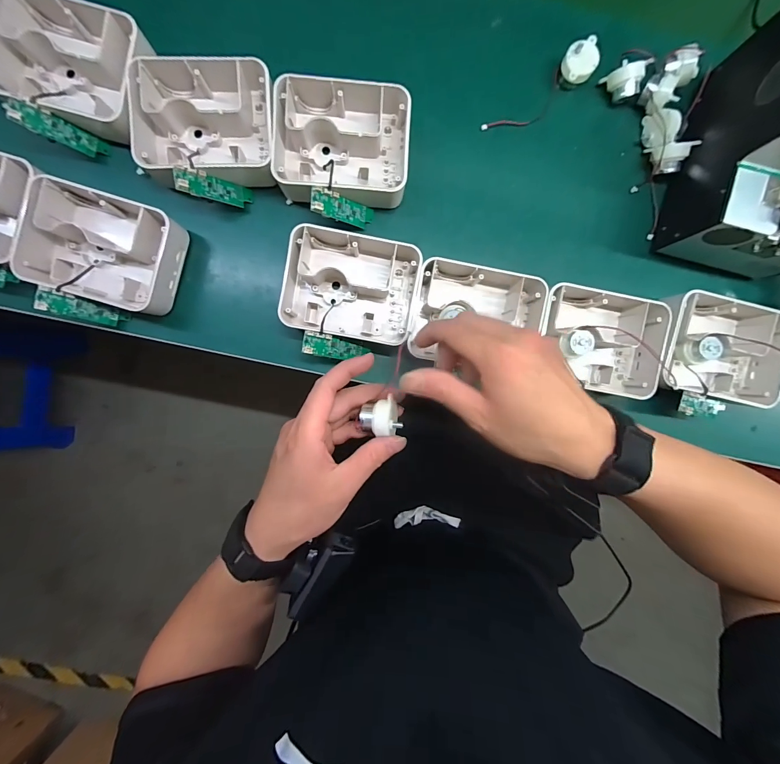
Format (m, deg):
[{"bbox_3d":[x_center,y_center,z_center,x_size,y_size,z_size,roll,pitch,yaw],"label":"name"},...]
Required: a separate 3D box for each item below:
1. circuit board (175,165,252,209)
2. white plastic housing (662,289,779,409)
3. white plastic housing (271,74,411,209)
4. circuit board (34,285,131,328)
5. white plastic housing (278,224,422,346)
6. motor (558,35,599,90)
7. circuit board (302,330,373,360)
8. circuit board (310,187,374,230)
[{"bbox_3d":[-0.171,-0.190,0.336,0.069,0.009,0.024,-6,90,-44],"label":"circuit board"},{"bbox_3d":[0.344,-0.036,0.361,0.128,0.045,0.110,13,90,-1],"label":"white plastic housing"},{"bbox_3d":[-0.045,-0.238,0.341,0.129,0.044,0.117,6,90,-1],"label":"white plastic housing"},{"bbox_3d":[-0.302,-0.071,0.338,0.069,0.005,0.021,19,96,-44],"label":"circuit board"},{"bbox_3d":[-0.038,-0.099,0.344,0.129,0.037,0.106,9,90,-1],"label":"white plastic housing"},{"bbox_3d":[0.194,-0.326,0.354,0.032,0.034,0.037,40,89,0],"label":"motor"},{"bbox_3d":[-0.051,-0.034,0.343,0.070,0.011,0.021,8,90,-29],"label":"circuit board"},{"bbox_3d":[-0.046,-0.173,0.343,0.068,0.011,0.022,-1,90,-39],"label":"circuit board"}]

